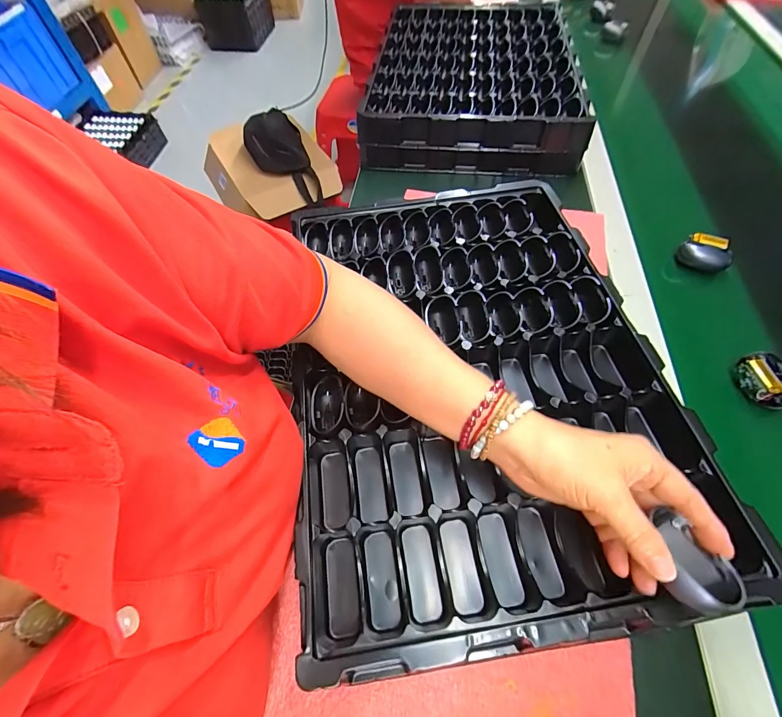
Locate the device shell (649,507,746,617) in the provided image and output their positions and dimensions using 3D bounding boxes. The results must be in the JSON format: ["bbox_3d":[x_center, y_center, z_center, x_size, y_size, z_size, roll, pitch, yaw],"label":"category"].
[{"bbox_3d":[0.178,0.124,0.220,0.039,0.019,0.050,-34,65,-14],"label":"device shell"}]

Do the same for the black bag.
[{"bbox_3d":[-0.282,-0.542,0.958,0.148,0.066,0.291,-30,79,-12],"label":"black bag"}]

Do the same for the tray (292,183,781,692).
[{"bbox_3d":[0.078,0.001,0.358,0.324,0.066,0.454,-6,59,-2],"label":"tray"}]

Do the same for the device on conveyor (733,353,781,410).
[{"bbox_3d":[0.361,0.022,0.352,0.036,0.020,0.053,-13,60,-6],"label":"device on conveyor"}]

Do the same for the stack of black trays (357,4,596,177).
[{"bbox_3d":[0.135,-0.478,0.630,0.329,0.077,0.389,5,59,5],"label":"stack of black trays"}]

